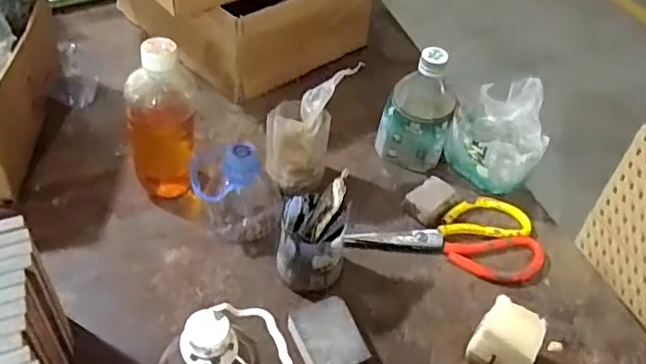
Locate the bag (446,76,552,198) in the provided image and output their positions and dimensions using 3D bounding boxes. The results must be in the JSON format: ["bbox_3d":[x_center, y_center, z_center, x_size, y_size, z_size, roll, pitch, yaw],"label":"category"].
[{"bbox_3d":[0.201,-0.055,0.675,0.108,0.091,0.095,21,47,14],"label":"bag"}]

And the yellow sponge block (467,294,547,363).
[{"bbox_3d":[0.161,0.140,0.518,0.057,0.053,0.045,34,51,25],"label":"yellow sponge block"}]

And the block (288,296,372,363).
[{"bbox_3d":[0.006,0.142,0.525,0.051,0.026,0.067,-18,50,-22],"label":"block"}]

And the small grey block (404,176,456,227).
[{"bbox_3d":[0.119,0.020,0.649,0.042,0.019,0.053,33,51,25],"label":"small grey block"}]

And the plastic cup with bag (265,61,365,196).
[{"bbox_3d":[-0.018,-0.062,0.652,0.072,0.114,0.111,21,47,14],"label":"plastic cup with bag"}]

